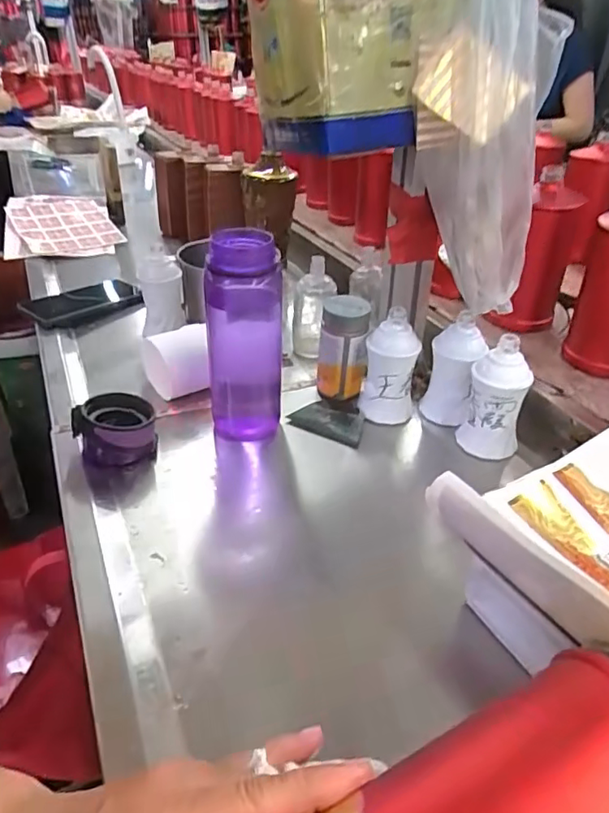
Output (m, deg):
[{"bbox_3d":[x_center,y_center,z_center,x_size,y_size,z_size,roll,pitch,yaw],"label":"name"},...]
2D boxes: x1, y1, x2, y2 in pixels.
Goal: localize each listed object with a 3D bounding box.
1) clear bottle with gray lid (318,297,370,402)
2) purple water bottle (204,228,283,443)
[{"bbox_3d":[0.043,-0.065,0.623,0.054,0.107,0.054,1,34,1],"label":"clear bottle with gray lid"},{"bbox_3d":[-0.060,-0.068,0.546,0.074,0.197,0.084,-6,35,-9],"label":"purple water bottle"}]

